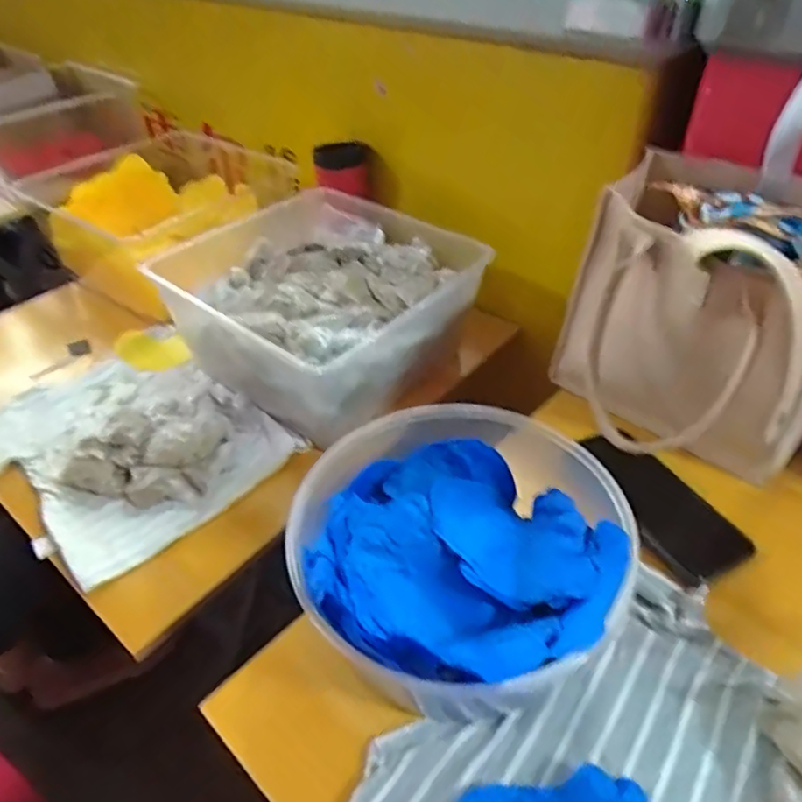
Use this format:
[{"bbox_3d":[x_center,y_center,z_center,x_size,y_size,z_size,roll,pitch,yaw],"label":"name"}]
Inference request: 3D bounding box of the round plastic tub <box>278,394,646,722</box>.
[{"bbox_3d":[0.038,0.104,0.446,0.217,0.110,0.203,-1,42,1],"label":"round plastic tub"}]

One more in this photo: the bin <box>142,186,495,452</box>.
[{"bbox_3d":[-0.093,-0.111,0.734,0.308,0.134,0.280,27,49,29],"label":"bin"}]

